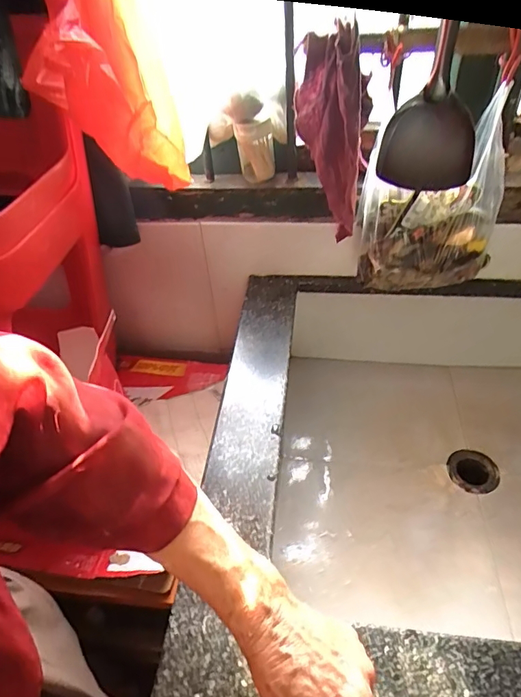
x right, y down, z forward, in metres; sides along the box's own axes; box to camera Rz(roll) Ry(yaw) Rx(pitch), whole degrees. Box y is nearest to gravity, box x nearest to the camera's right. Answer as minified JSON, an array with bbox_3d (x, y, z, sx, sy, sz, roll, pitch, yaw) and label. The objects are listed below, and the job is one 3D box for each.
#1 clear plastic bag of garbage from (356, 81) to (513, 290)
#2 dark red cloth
[{"bbox_3d":[0.204,-0.164,0.554,0.161,0.186,0.069,2,44,7],"label":"clear plastic bag of garbage"},{"bbox_3d":[0.084,-0.247,0.548,0.082,0.219,0.056,0,44,5],"label":"dark red cloth"}]

